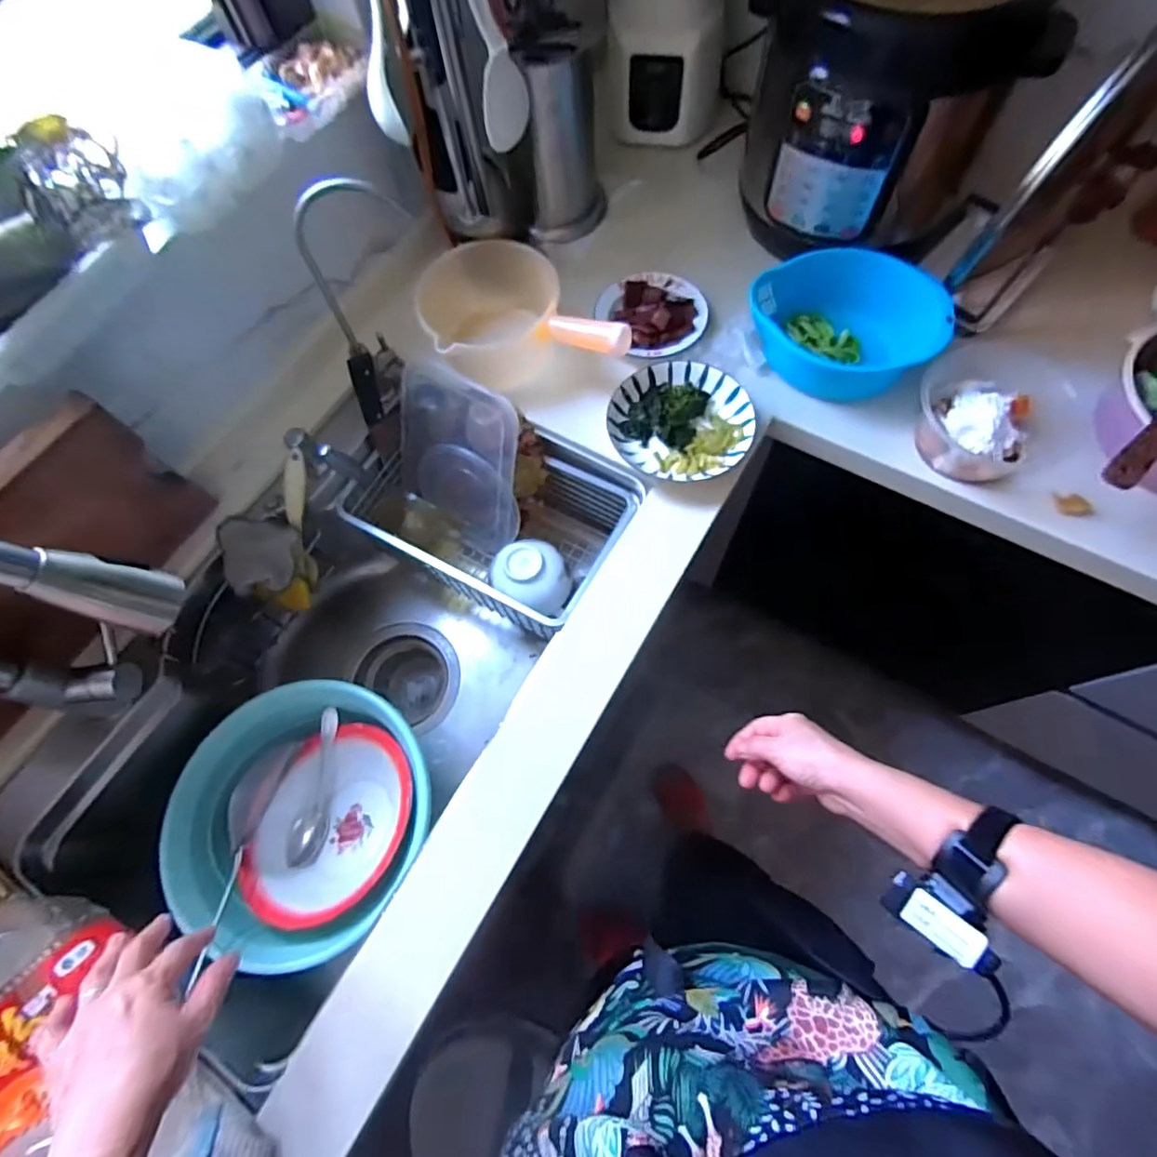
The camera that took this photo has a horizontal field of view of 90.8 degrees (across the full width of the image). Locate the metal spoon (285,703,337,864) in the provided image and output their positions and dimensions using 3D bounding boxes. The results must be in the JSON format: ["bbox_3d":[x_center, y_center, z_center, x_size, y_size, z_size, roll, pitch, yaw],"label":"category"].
[{"bbox_3d":[-0.351,0.279,0.769,0.040,0.032,0.196,1,68,3],"label":"metal spoon"}]

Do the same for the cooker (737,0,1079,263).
[{"bbox_3d":[0.373,-0.603,0.706,0.279,0.296,0.250,-25,69,-7],"label":"cooker"}]

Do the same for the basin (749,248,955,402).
[{"bbox_3d":[0.340,-0.322,0.734,0.219,0.085,0.184,-16,68,-4],"label":"basin"}]

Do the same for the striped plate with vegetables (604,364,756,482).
[{"bbox_3d":[0.128,-0.202,0.725,0.174,0.028,0.166,-1,68,2],"label":"striped plate with vegetables"}]

